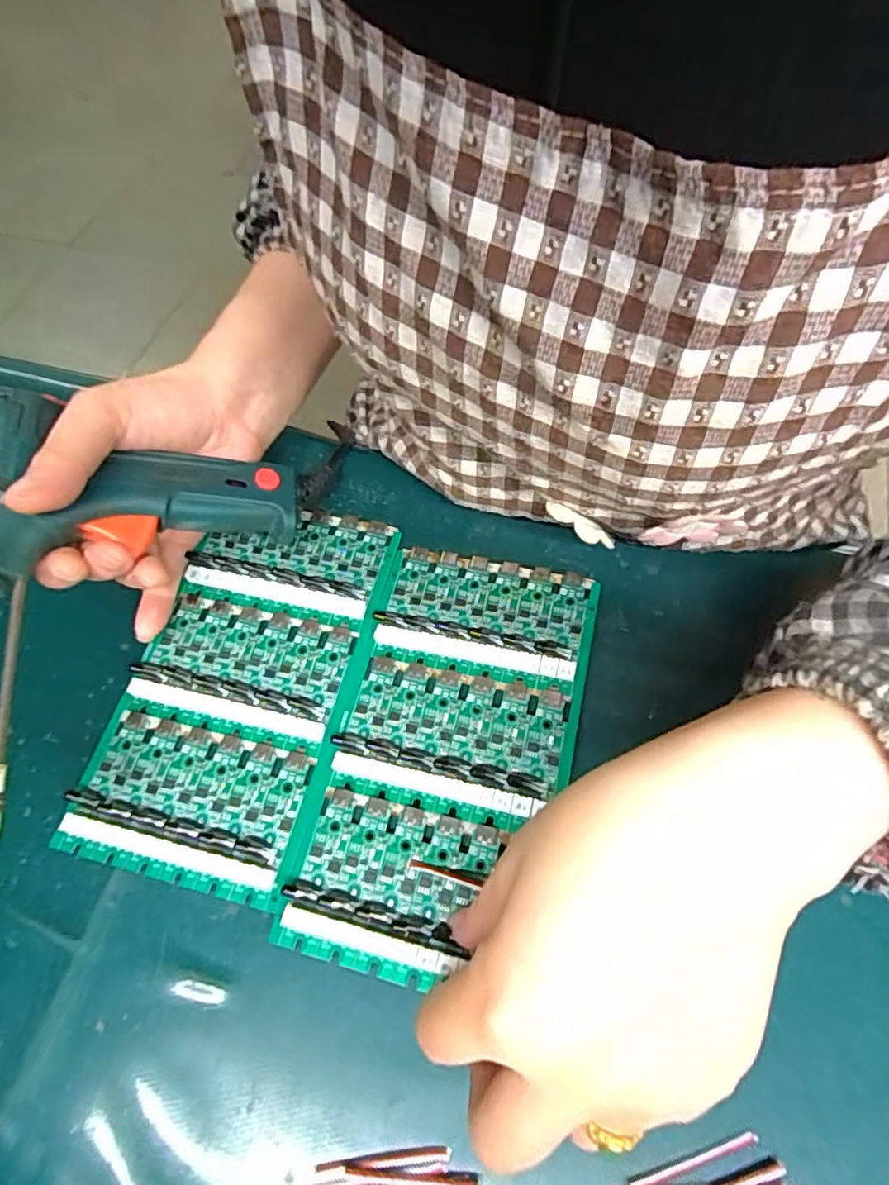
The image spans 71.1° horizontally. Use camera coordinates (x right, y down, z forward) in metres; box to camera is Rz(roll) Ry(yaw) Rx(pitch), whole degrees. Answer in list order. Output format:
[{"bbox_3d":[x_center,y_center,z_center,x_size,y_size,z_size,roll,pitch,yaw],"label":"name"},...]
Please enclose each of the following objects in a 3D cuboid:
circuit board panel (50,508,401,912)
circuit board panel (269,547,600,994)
[{"bbox_3d":[-0.098,0.037,0.300,0.101,0.007,0.186,12,65,9],"label":"circuit board panel"},{"bbox_3d":[0.002,0.065,0.279,0.105,0.011,0.186,12,65,9],"label":"circuit board panel"}]

